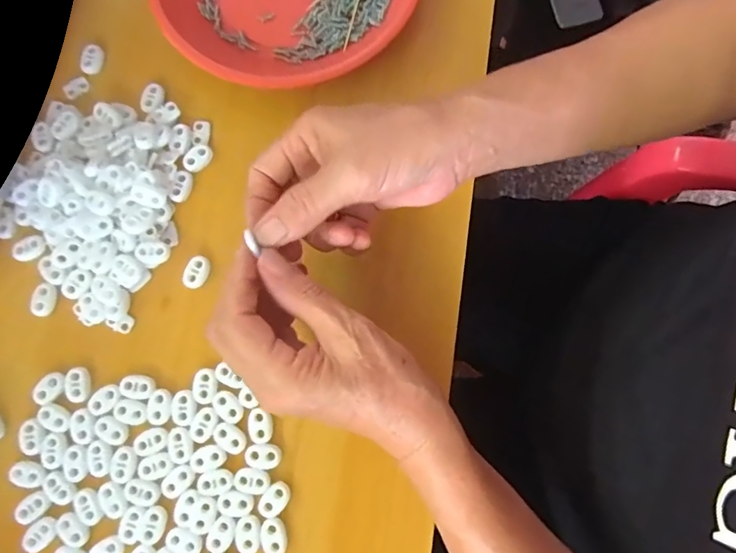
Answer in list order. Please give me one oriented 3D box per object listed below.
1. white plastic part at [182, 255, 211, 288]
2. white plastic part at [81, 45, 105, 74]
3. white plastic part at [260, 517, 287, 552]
[{"bbox_3d":[-0.117,-0.003,0.335,0.014,0.008,0.022,14,80,3],"label":"white plastic part"},{"bbox_3d":[-0.205,-0.162,0.363,0.014,0.007,0.021,9,80,2],"label":"white plastic part"},{"bbox_3d":[-0.058,0.161,0.302,0.015,0.004,0.022,-10,80,-1],"label":"white plastic part"}]

